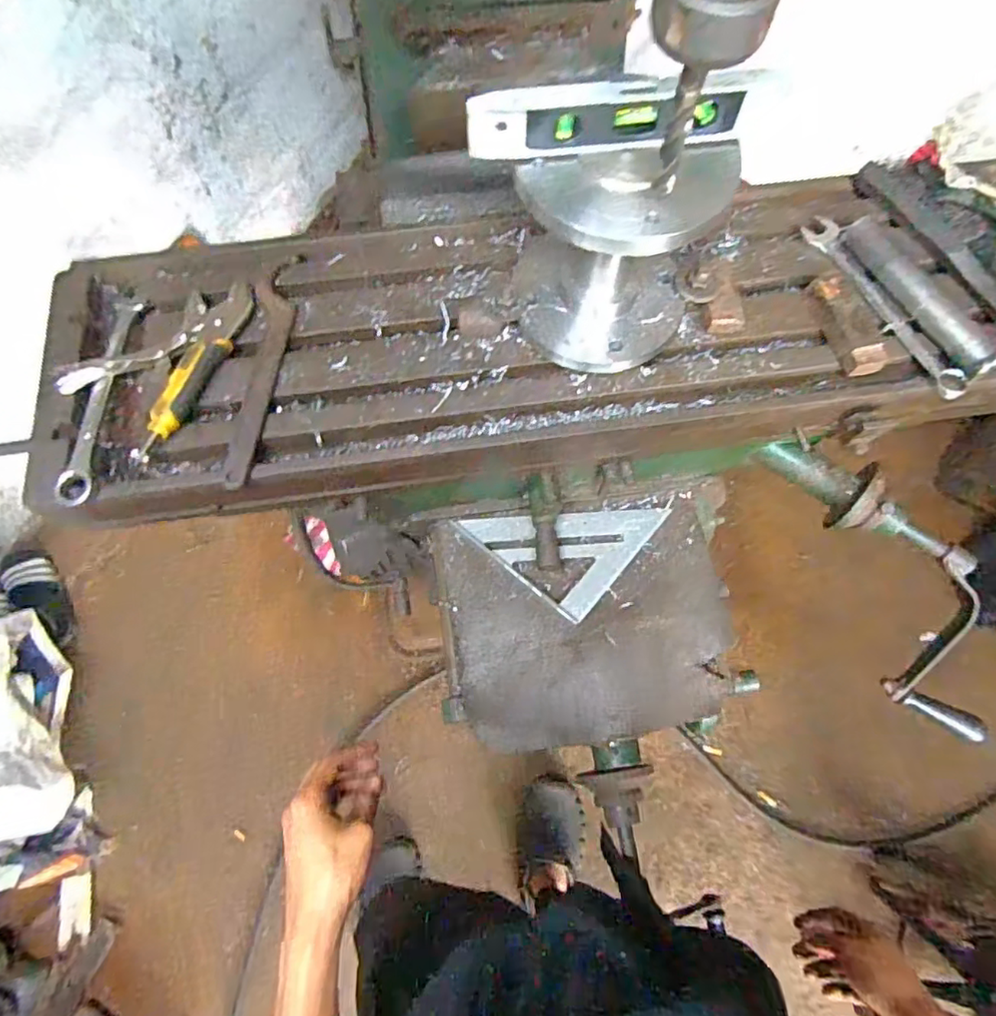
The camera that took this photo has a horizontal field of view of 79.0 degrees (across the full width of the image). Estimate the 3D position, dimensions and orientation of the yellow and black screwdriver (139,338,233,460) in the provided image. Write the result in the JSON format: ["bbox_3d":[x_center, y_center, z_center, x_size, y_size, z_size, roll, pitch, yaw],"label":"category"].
[{"bbox_3d":[-0.280,-0.104,0.536,0.025,0.024,0.126,17,71,6],"label":"yellow and black screwdriver"}]

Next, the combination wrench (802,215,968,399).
[{"bbox_3d":[0.369,-0.198,0.585,0.037,0.013,0.224,-22,71,-8],"label":"combination wrench"}]

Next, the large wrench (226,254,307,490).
[{"bbox_3d":[-0.219,-0.135,0.569,0.034,0.013,0.252,2,70,0],"label":"large wrench"}]

